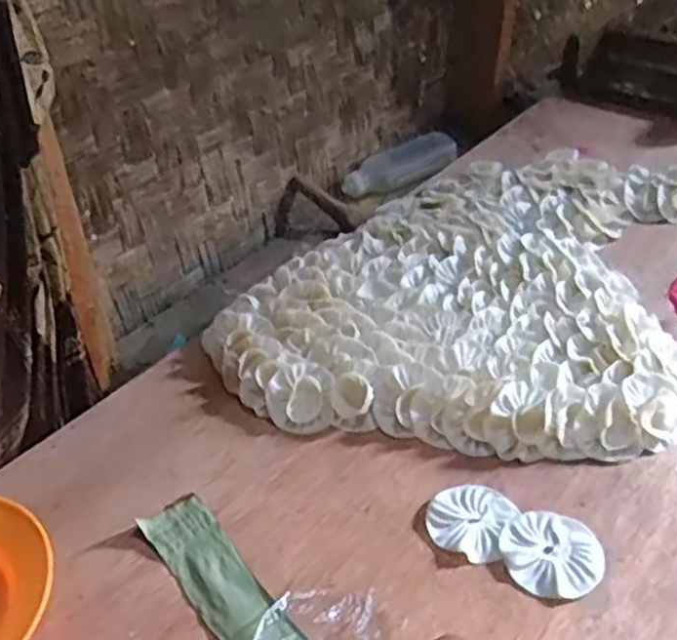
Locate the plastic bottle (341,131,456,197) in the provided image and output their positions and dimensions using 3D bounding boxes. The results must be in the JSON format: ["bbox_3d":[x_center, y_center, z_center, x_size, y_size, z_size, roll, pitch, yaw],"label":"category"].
[{"bbox_3d":[0.112,-0.270,1.269,0.225,0.060,0.065,-24,43,-23],"label":"plastic bottle"}]

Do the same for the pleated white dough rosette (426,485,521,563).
[{"bbox_3d":[0.114,0.172,0.647,0.069,0.004,0.073,15,43,22],"label":"pleated white dough rosette"}]

